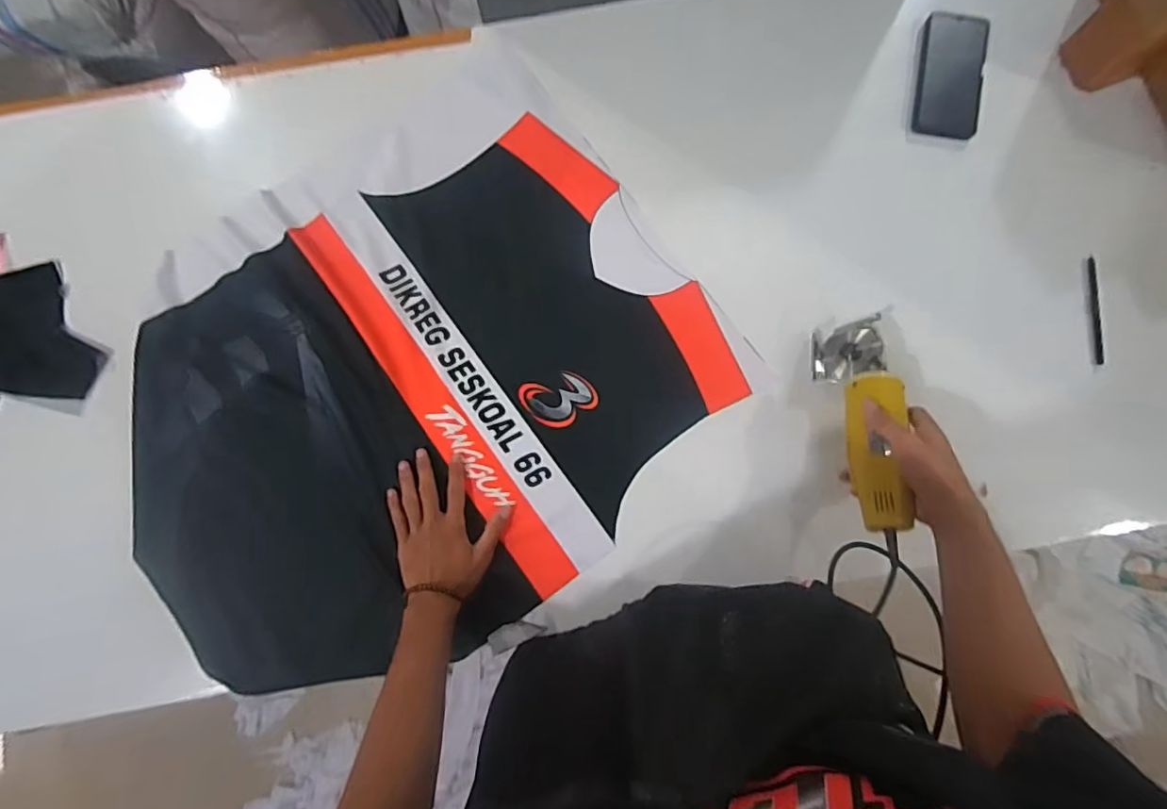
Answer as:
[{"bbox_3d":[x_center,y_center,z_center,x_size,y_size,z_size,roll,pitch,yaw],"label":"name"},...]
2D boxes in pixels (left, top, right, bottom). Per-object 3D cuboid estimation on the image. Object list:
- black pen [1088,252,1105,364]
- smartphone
[{"bbox_3d":[0.635,-0.117,0.694,0.013,0.010,0.135,1,81,2],"label":"black pen"},{"bbox_3d":[0.477,-0.429,0.726,0.086,0.019,0.164,10,81,3],"label":"smartphone"}]

